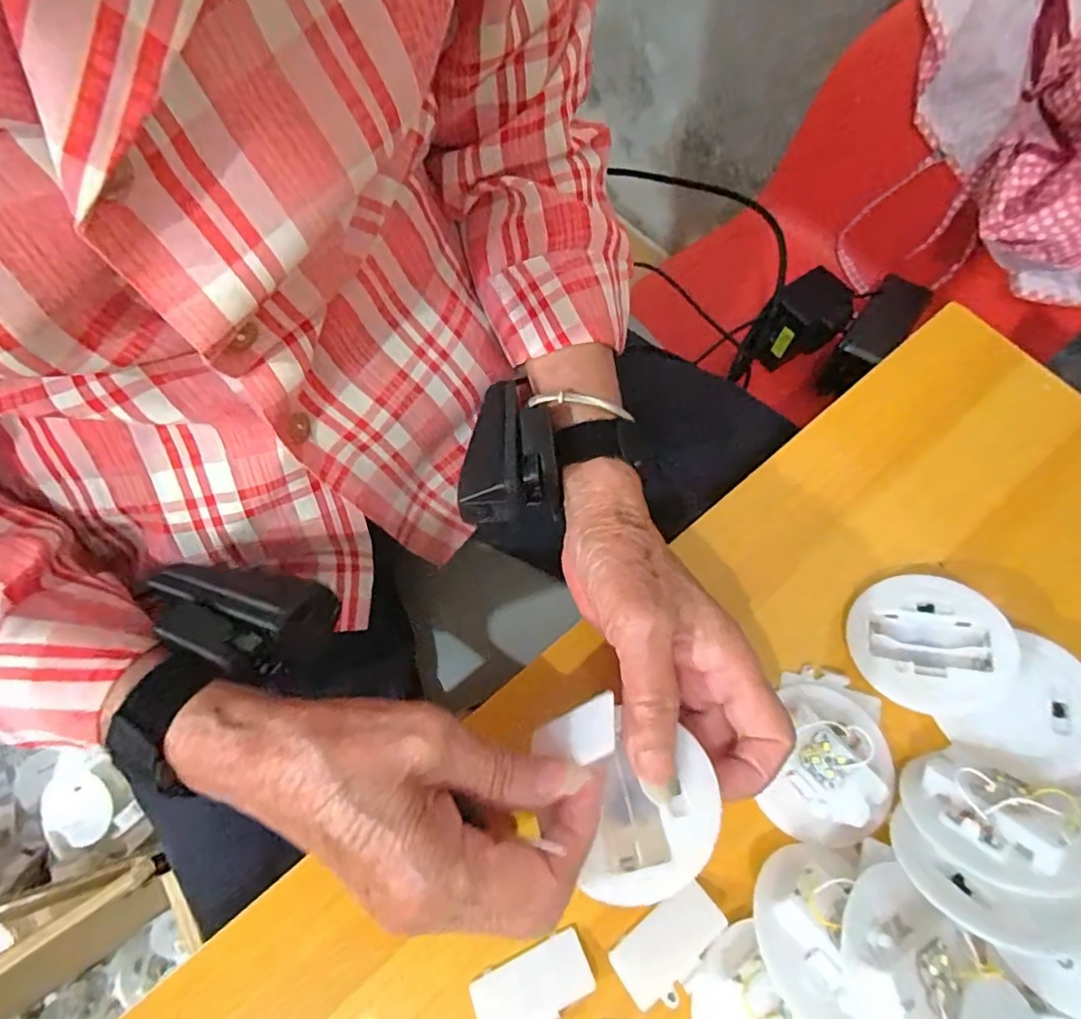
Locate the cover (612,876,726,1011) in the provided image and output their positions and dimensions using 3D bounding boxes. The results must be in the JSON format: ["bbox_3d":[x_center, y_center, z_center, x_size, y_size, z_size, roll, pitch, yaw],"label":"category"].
[{"bbox_3d":[0.053,0.179,0.243,0.048,0.004,0.027,-38,42,-11],"label":"cover"}]

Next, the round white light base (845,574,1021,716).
[{"bbox_3d":[0.184,0.064,0.284,0.065,0.018,0.065,-8,57,13],"label":"round white light base"}]

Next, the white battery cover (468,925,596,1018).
[{"bbox_3d":[-0.002,0.196,0.239,0.048,0.007,0.029,-24,70,-9],"label":"white battery cover"}]

